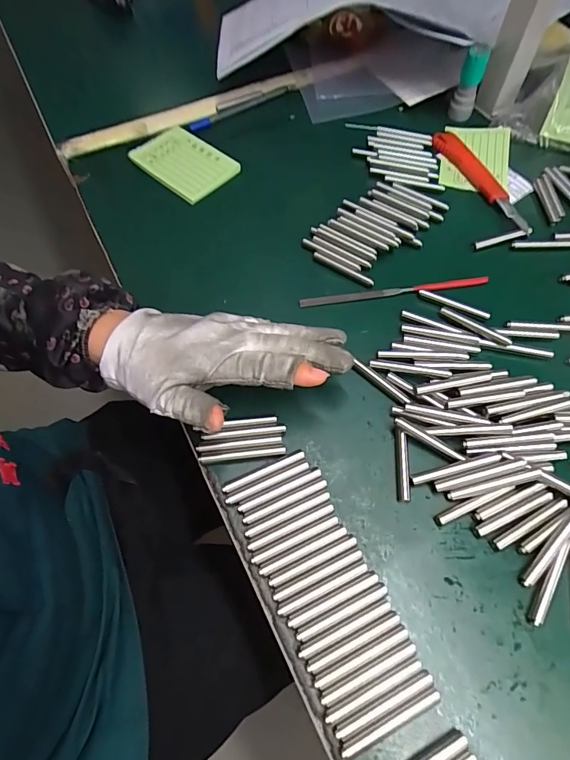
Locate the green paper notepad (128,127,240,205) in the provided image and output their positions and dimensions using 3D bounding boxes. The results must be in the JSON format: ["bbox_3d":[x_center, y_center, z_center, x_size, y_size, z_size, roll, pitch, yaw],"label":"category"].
[{"bbox_3d":[-0.103,-0.221,0.438,0.098,0.013,0.066,40,69,19],"label":"green paper notepad"}]

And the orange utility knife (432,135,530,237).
[{"bbox_3d":[0.187,-0.193,0.415,0.020,0.015,0.141,-19,64,-9],"label":"orange utility knife"}]

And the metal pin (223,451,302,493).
[{"bbox_3d":[-0.014,0.060,0.286,0.057,0.004,0.005,-22,64,-11],"label":"metal pin"}]

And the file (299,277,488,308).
[{"bbox_3d":[0.092,-0.075,0.365,0.160,0.006,0.007,-7,62,-3],"label":"file"}]

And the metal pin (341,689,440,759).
[{"bbox_3d":[0.055,0.177,0.223,0.057,0.004,0.007,-23,64,-11],"label":"metal pin"}]

